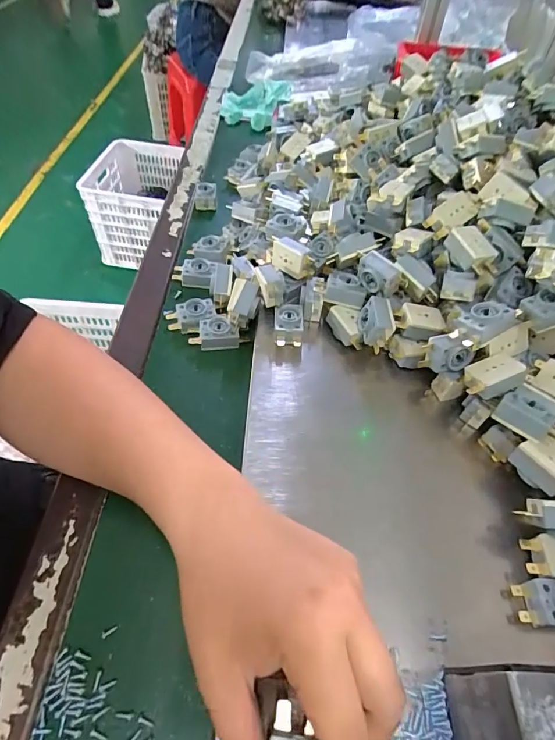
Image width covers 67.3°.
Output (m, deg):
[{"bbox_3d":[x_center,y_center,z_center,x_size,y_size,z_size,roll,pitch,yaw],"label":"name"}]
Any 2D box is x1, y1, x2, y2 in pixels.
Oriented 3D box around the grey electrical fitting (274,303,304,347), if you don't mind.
[{"bbox_3d":[0.010,-0.040,0.382,0.026,0.022,0.037,2,53,-2],"label":"grey electrical fitting"}]

